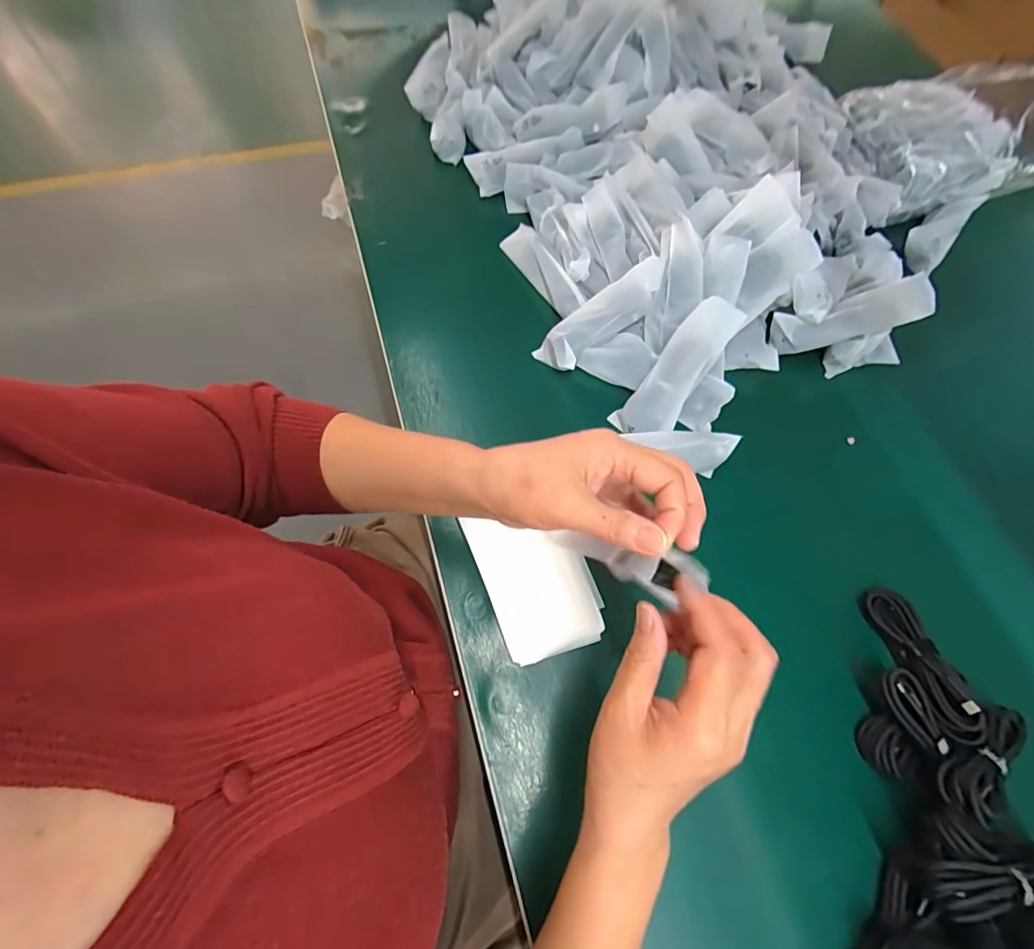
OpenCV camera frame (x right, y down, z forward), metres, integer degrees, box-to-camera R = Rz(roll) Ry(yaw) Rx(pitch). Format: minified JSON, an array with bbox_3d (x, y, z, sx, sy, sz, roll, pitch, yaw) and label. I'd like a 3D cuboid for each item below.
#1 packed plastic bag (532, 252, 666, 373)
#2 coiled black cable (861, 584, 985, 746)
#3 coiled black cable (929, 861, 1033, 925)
[{"bbox_3d":[0.090,-0.162,0.475,0.153,0.034,0.041,-37,73,4],"label":"packed plastic bag"},{"bbox_3d":[0.328,0.146,0.372,0.035,0.022,0.115,-10,52,-3],"label":"coiled black cable"},{"bbox_3d":[0.315,0.262,0.296,0.102,0.023,0.034,-1,67,-4],"label":"coiled black cable"}]

